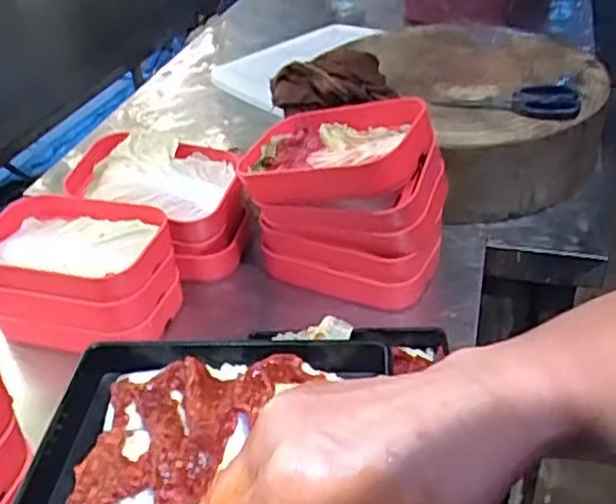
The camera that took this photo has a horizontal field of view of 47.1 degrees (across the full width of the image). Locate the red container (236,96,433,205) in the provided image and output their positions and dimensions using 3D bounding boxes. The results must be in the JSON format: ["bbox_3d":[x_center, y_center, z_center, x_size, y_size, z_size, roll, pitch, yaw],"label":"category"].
[{"bbox_3d":[0.026,-0.092,0.692,0.192,0.065,0.113,2,46,33],"label":"red container"}]

